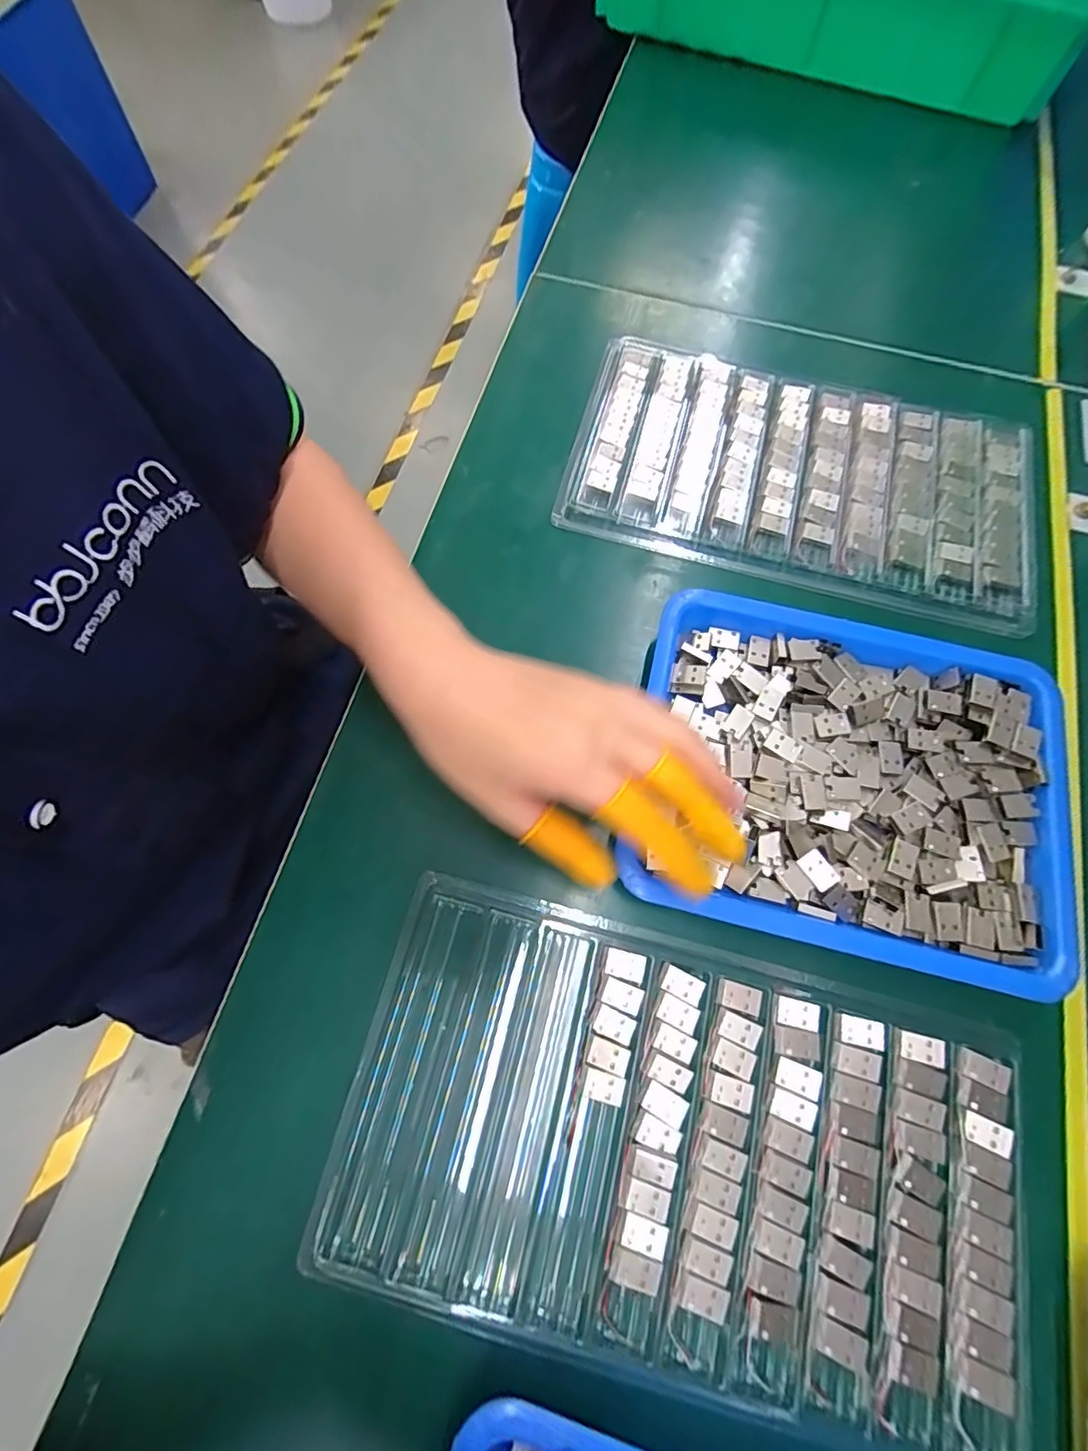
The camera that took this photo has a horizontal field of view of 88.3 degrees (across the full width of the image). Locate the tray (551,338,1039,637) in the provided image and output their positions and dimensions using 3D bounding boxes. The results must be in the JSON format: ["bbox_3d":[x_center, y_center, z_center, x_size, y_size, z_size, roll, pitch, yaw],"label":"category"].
[{"bbox_3d":[0.169,-0.165,0.363,0.291,0.016,0.159,16,72,7],"label":"tray"}]

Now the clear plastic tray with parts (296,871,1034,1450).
[{"bbox_3d":[0.059,0.183,0.247,0.288,0.012,0.161,14,71,6],"label":"clear plastic tray with parts"}]

